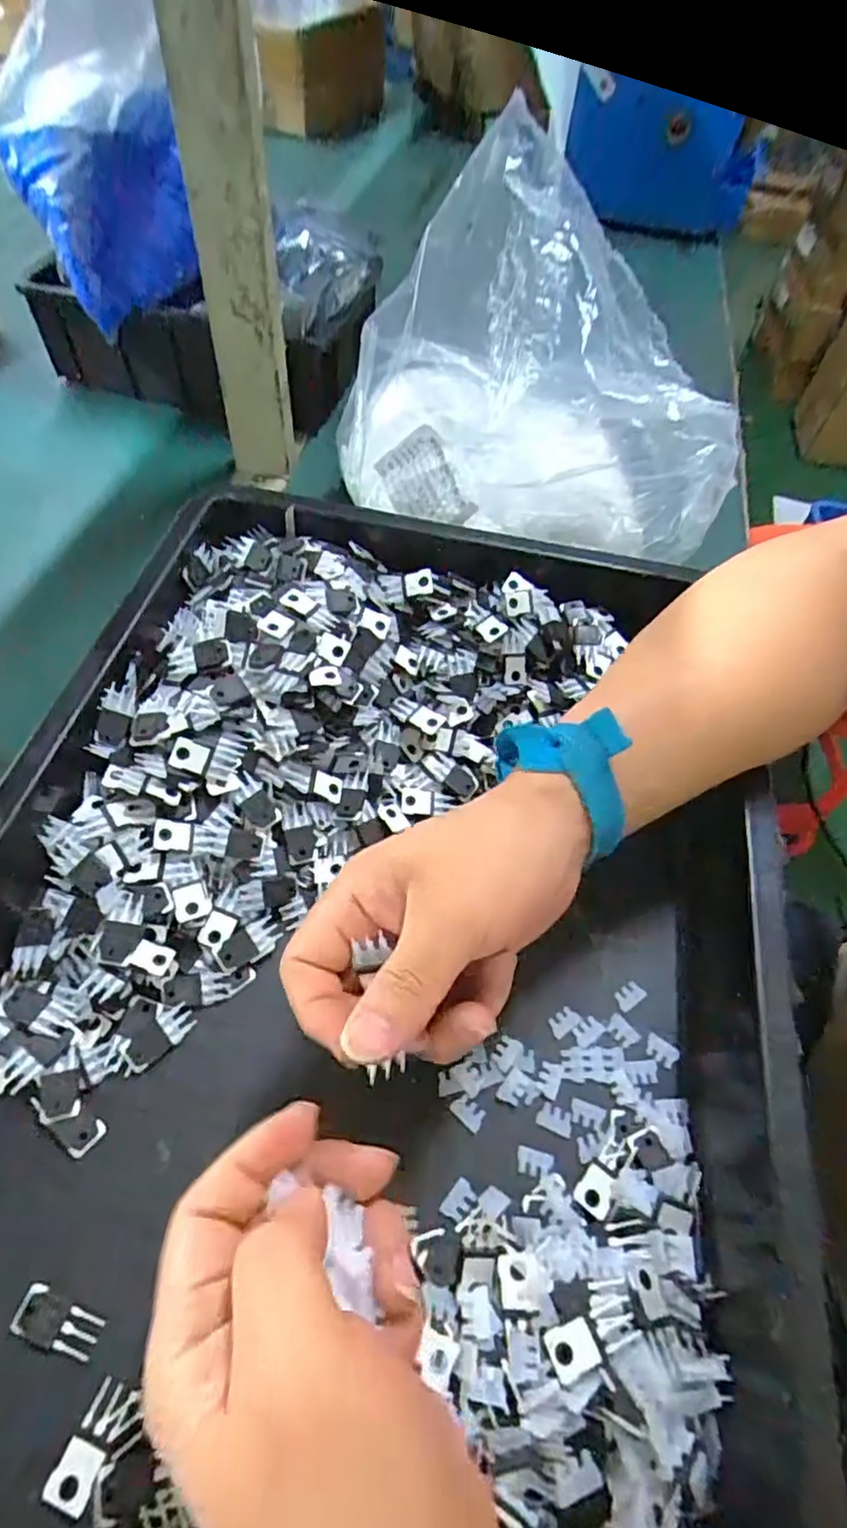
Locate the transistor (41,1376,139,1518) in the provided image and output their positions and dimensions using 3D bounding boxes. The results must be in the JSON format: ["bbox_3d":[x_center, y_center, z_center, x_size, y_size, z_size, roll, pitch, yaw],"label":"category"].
[{"bbox_3d":[-0.121,0.248,0.241,0.016,0.004,0.034,24,58,11],"label":"transistor"}]

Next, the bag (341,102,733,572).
[{"bbox_3d":[0.080,-0.278,0.472,0.287,0.182,0.195,22,57,10],"label":"bag"}]

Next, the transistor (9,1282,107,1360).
[{"bbox_3d":[-0.144,0.220,0.260,0.034,0.004,0.016,21,57,9],"label":"transistor"}]

